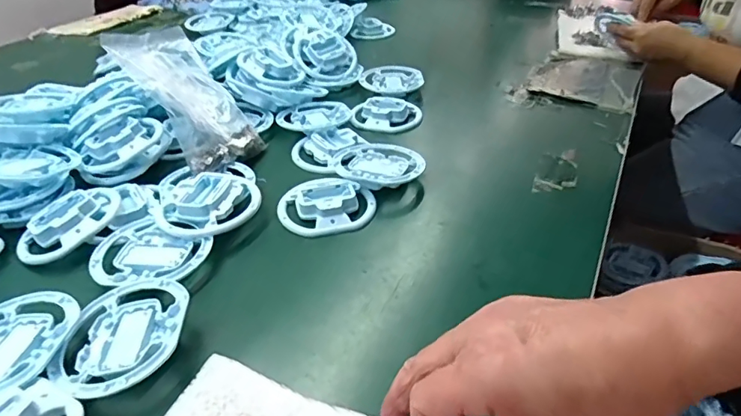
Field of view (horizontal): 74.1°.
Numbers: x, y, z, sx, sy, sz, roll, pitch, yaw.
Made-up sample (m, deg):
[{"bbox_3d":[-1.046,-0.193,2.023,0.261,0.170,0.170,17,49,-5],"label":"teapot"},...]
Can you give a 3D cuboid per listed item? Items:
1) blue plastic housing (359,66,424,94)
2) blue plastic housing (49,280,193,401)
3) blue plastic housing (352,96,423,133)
[{"bbox_3d":[0.034,-0.199,0.774,0.094,0.019,0.095,-1,37,1],"label":"blue plastic housing"},{"bbox_3d":[-0.186,0.100,0.376,0.090,0.030,0.104,5,37,8],"label":"blue plastic housing"},{"bbox_3d":[0.023,-0.136,0.707,0.096,0.023,0.076,6,37,9],"label":"blue plastic housing"}]

